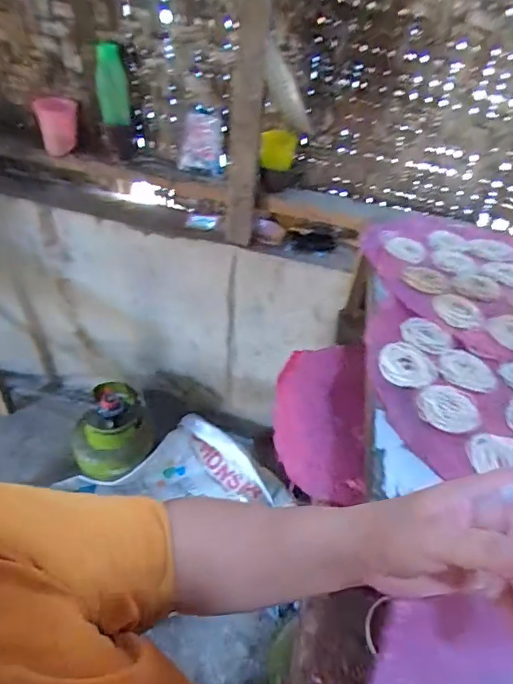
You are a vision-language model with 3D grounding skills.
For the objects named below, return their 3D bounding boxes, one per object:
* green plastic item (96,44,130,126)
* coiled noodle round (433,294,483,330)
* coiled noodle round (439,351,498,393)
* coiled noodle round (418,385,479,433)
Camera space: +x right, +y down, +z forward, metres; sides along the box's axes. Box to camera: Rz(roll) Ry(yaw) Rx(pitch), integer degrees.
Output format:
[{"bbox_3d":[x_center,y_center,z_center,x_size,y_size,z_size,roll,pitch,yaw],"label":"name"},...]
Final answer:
[{"bbox_3d":[-0.332,-0.583,1.064,0.068,0.165,0.041,-8,46,-16],"label":"green plastic item"},{"bbox_3d":[0.290,-0.045,0.673,0.057,0.009,0.076,-10,46,-18],"label":"coiled noodle round"},{"bbox_3d":[0.273,0.036,0.599,0.070,0.004,0.069,12,44,5],"label":"coiled noodle round"},{"bbox_3d":[0.227,0.076,0.548,0.064,0.010,0.067,4,44,-4],"label":"coiled noodle round"}]

